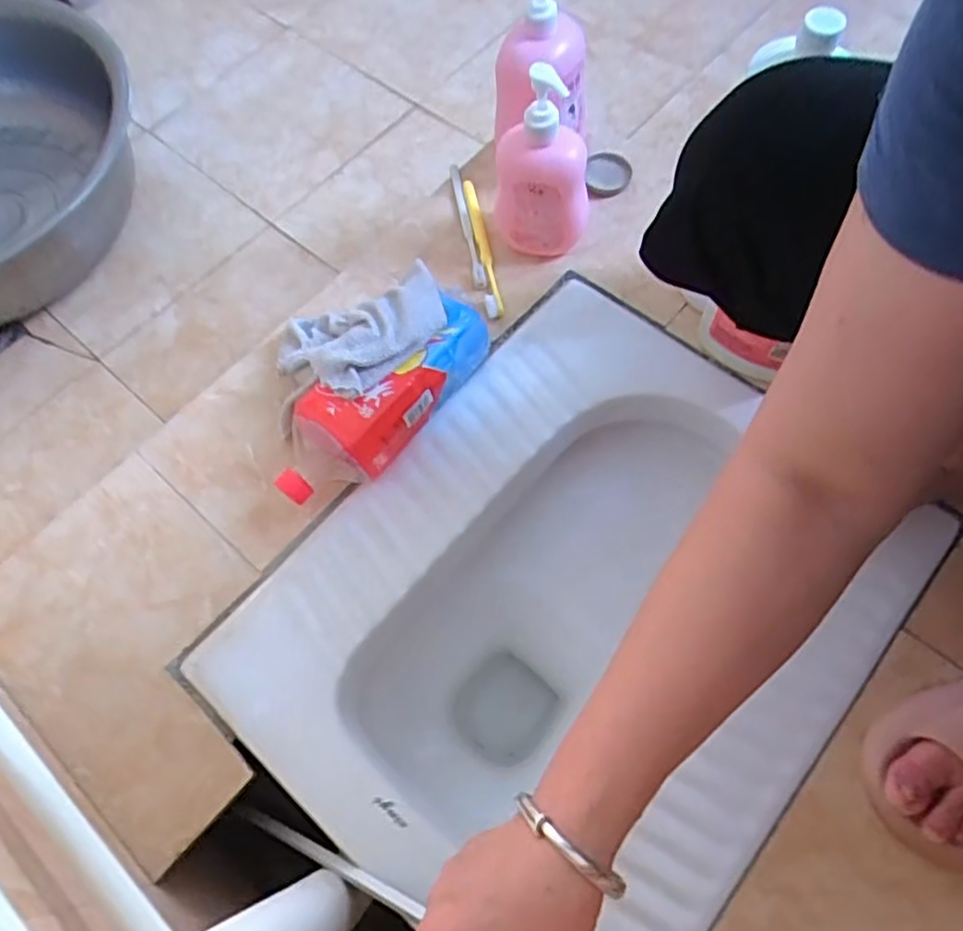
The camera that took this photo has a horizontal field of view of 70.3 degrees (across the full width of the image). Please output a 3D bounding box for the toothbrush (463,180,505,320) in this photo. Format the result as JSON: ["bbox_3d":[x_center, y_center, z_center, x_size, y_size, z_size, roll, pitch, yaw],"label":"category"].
[{"bbox_3d":[0.000,-0.224,0.691,0.016,0.011,0.176,-10,65,-2],"label":"toothbrush"}]

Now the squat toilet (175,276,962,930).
[{"bbox_3d":[0.077,0.129,0.622,0.405,0.163,0.505,37,72,17],"label":"squat toilet"}]

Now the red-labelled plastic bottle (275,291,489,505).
[{"bbox_3d":[-0.084,-0.053,0.591,0.220,0.077,0.082,-42,70,-15],"label":"red-labelled plastic bottle"}]

